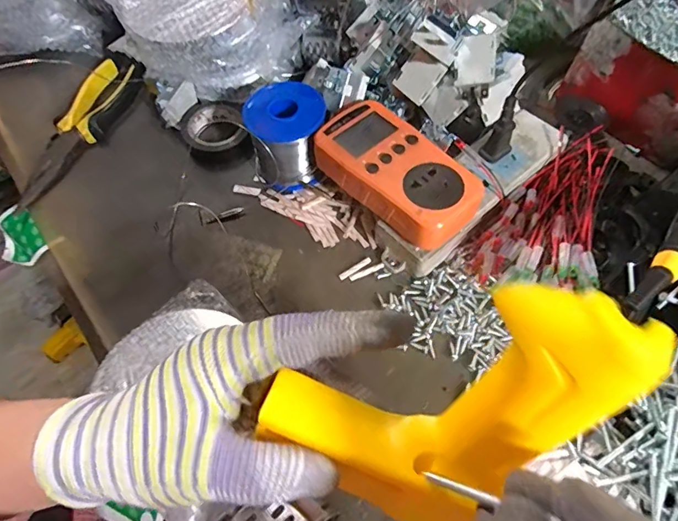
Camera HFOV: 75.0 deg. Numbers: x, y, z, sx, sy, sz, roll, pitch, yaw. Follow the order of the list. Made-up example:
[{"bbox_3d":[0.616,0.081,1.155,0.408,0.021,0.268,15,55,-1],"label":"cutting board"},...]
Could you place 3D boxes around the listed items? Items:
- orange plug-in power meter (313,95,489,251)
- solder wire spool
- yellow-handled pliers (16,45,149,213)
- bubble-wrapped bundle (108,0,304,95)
[{"bbox_3d":[0.043,-0.064,0.338,0.131,0.037,0.068,39,69,19],"label":"orange plug-in power meter"},{"bbox_3d":[-0.043,-0.105,0.378,0.061,0.065,0.066,-16,63,-8],"label":"solder wire spool"},{"bbox_3d":[-0.239,-0.129,0.418,0.048,0.027,0.188,16,63,9],"label":"yellow-handled pliers"},{"bbox_3d":[-0.114,-0.208,0.390,0.134,0.102,0.102,-28,65,-14],"label":"bubble-wrapped bundle"}]

